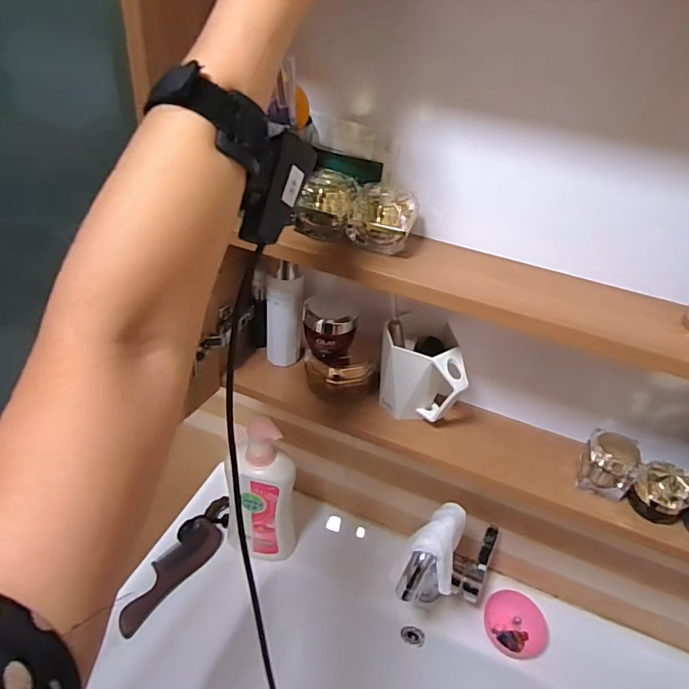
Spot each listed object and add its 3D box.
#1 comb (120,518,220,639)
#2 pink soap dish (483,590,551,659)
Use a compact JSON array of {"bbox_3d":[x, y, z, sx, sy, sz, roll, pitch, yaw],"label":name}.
[{"bbox_3d":[-0.259,0.339,0.739,0.050,0.010,0.187,41,42,6],"label":"comb"},{"bbox_3d":[0.252,0.410,0.726,0.090,0.020,0.084,10,37,4],"label":"pink soap dish"}]

